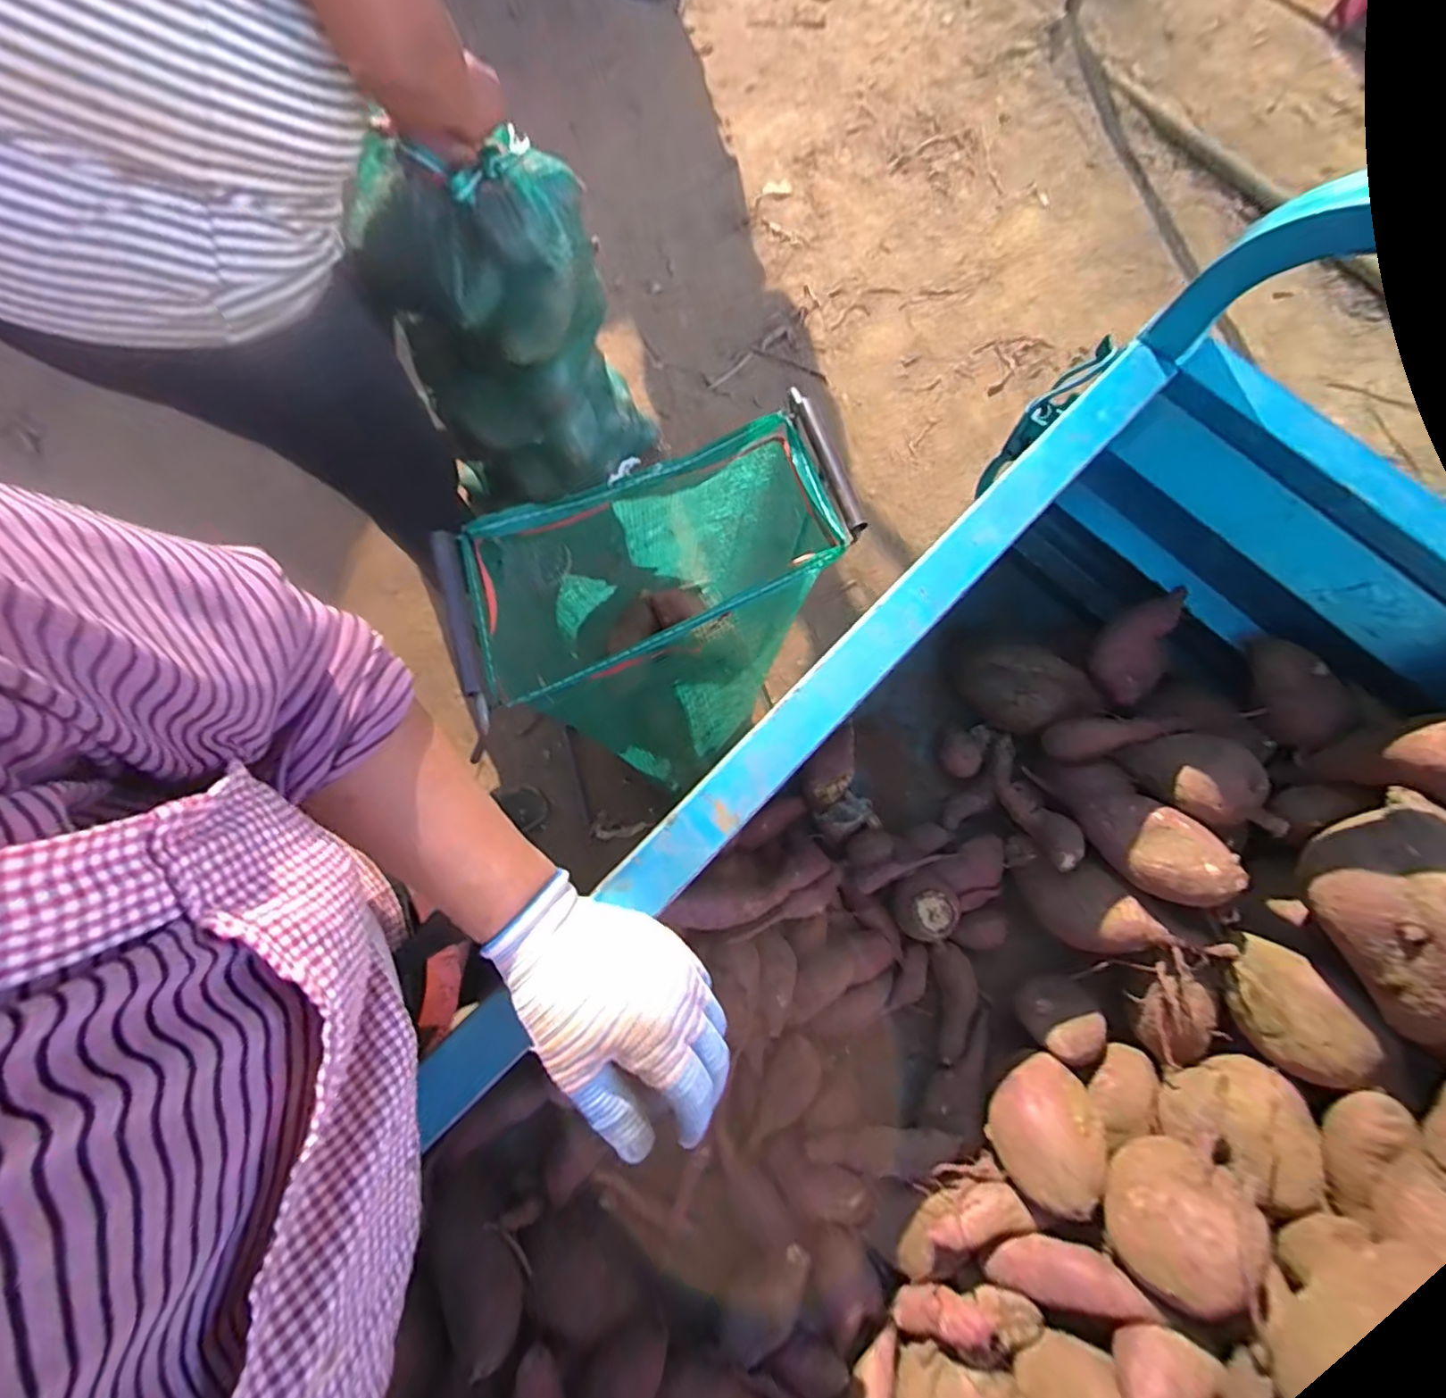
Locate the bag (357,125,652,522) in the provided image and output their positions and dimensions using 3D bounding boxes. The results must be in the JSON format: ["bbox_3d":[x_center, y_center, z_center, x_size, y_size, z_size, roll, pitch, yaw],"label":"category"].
[{"bbox_3d":[-0.332,-0.582,0.997,0.307,0.437,0.218,-16,77,-4],"label":"bag"}]

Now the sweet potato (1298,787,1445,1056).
[{"bbox_3d":[0.498,0.156,0.446,0.094,0.101,0.174,10,77,2],"label":"sweet potato"}]

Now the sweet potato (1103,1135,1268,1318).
[{"bbox_3d":[0.320,0.368,0.440,0.070,0.084,0.095,42,80,9],"label":"sweet potato"}]

